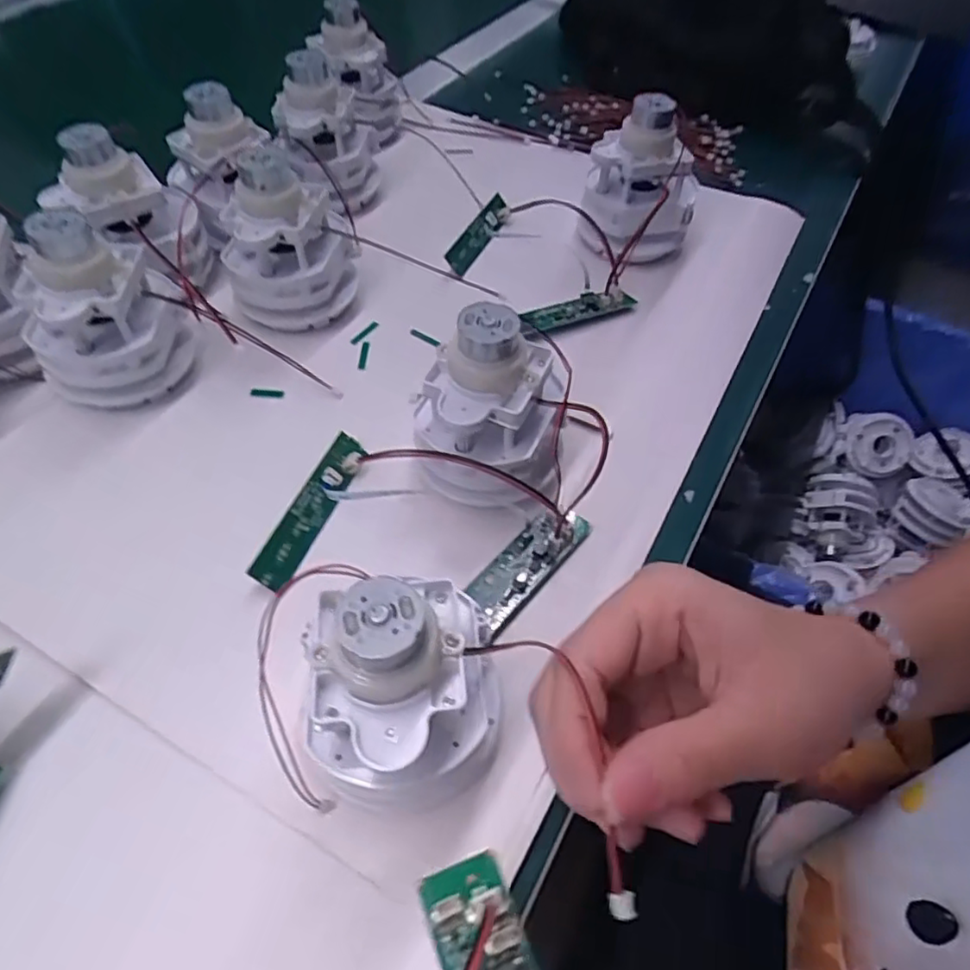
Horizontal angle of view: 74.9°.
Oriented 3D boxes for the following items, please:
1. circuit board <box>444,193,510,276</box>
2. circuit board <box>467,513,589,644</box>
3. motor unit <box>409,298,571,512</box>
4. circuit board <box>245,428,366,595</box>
[{"bbox_3d":[-0.003,-0.164,0.410,0.017,0.011,0.079,46,57,-22],"label":"circuit board"},{"bbox_3d":[0.017,0.032,0.268,0.022,0.015,0.066,34,58,25],"label":"circuit board"},{"bbox_3d":[0.003,-0.032,0.270,0.059,0.083,0.056,0,51,0],"label":"motor unit"},{"bbox_3d":[-0.075,0.009,0.280,0.017,0.010,0.082,40,53,-21],"label":"circuit board"}]

